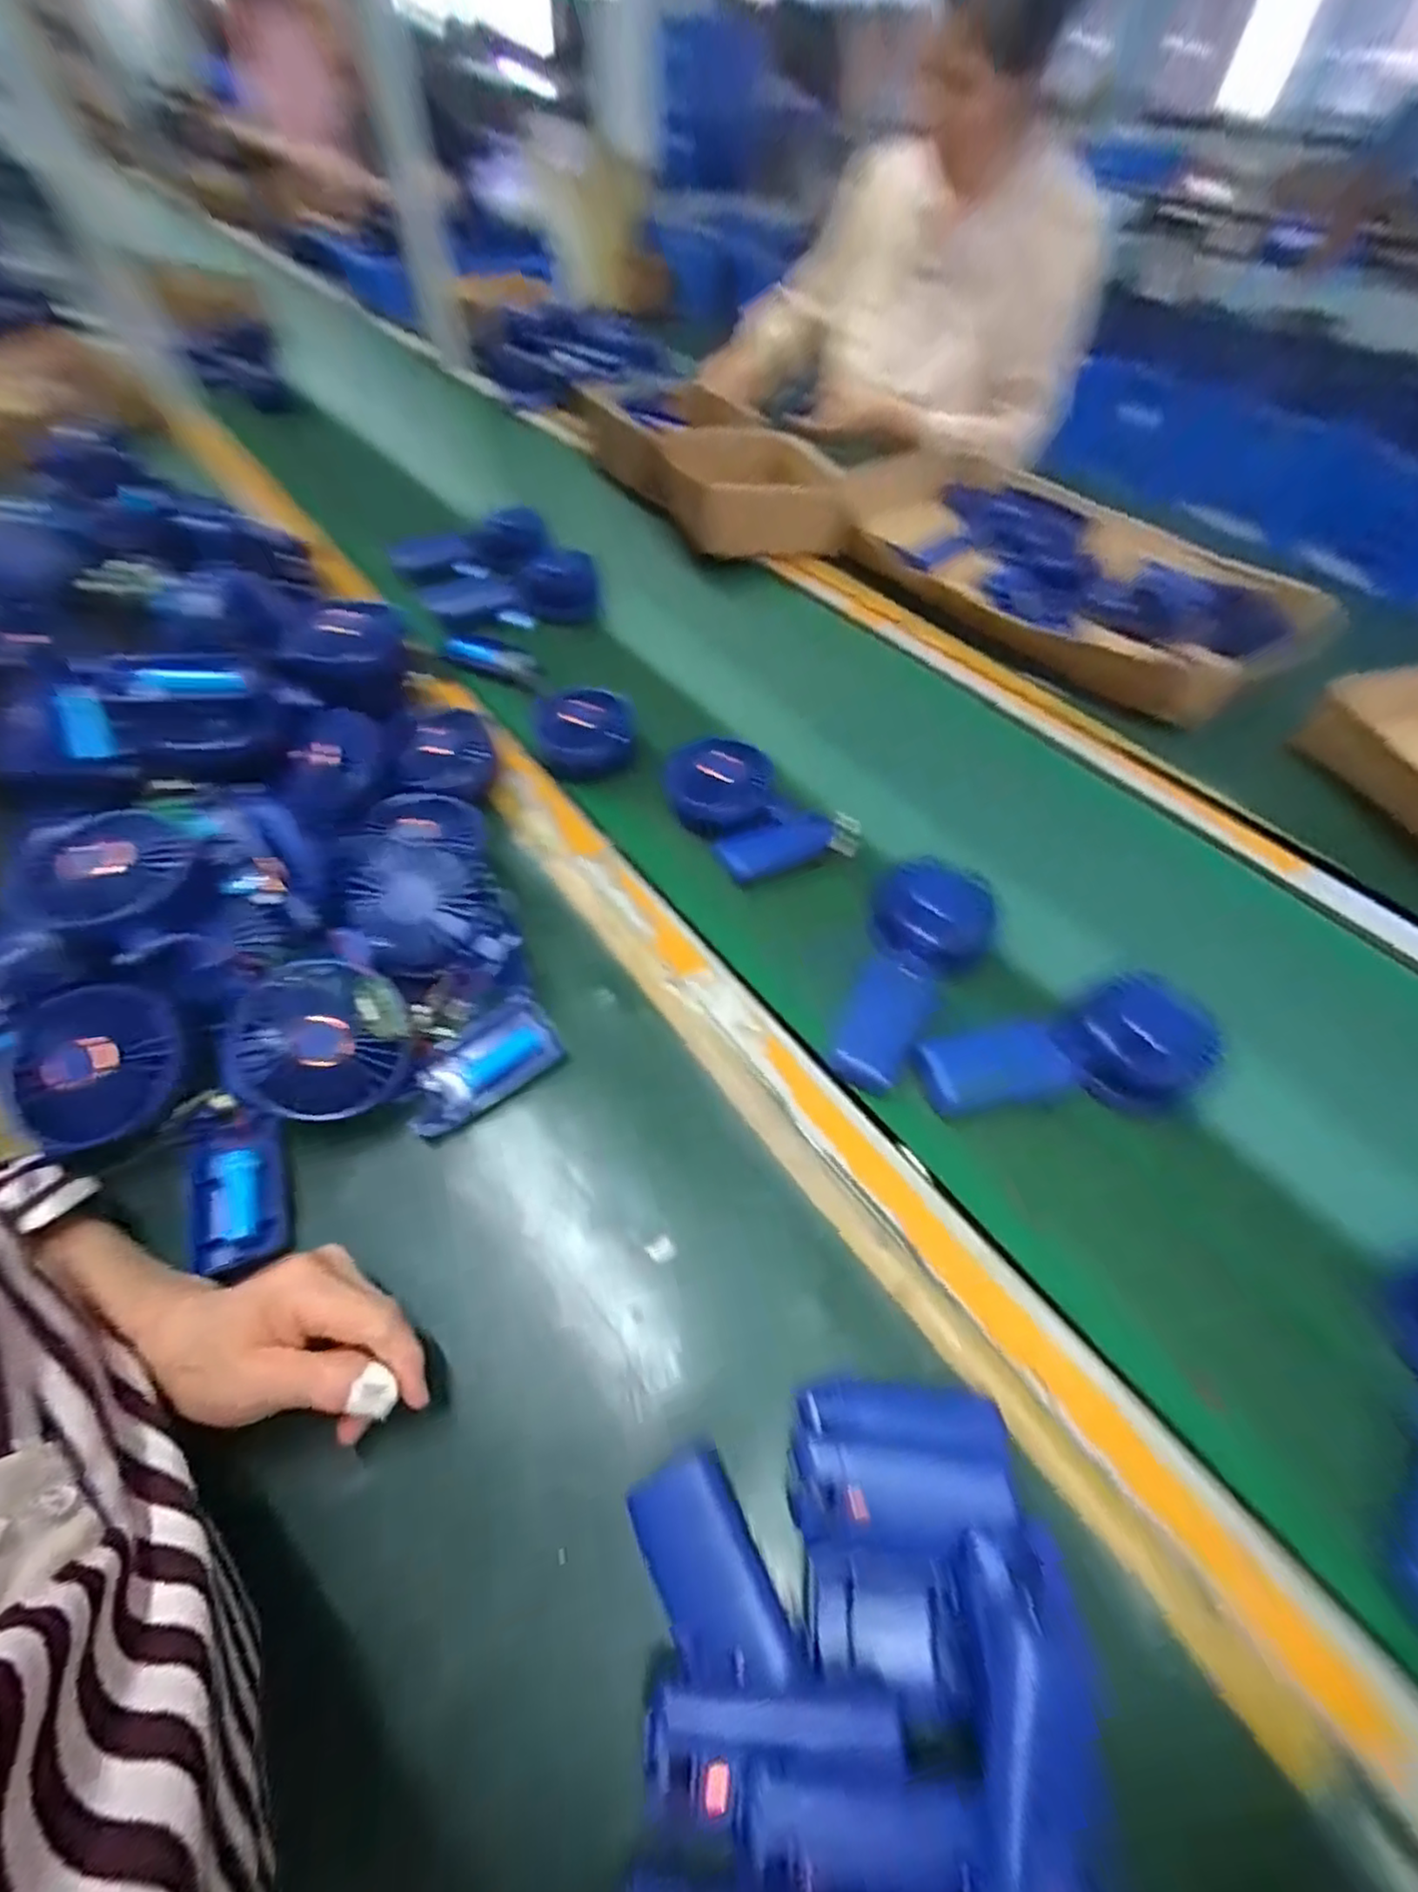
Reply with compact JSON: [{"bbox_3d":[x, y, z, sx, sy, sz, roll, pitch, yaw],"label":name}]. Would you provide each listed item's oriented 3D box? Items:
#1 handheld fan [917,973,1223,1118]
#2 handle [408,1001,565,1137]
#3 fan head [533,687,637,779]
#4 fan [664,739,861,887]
[{"bbox_3d":[0.214,0.065,0.398,0.175,0.040,0.072,-6,54,-8],"label":"handheld fan"},{"bbox_3d":[-0.135,0.073,0.399,0.089,0.023,0.047,-28,60,-22],"label":"handle"},{"bbox_3d":[-0.104,-0.180,0.571,0.080,0.038,0.074,-16,95,-9],"label":"fan head"},{"bbox_3d":[0.043,-0.110,0.522,0.134,0.044,0.109,-14,56,-14],"label":"fan"}]

